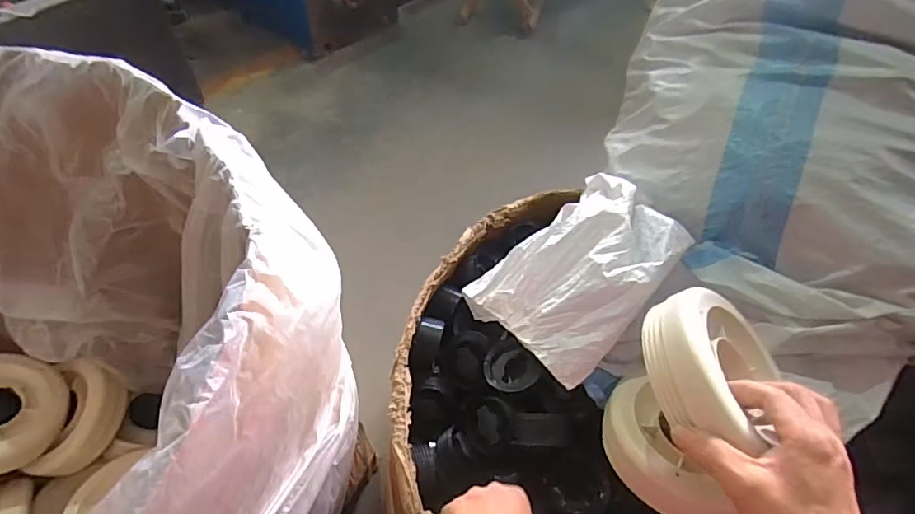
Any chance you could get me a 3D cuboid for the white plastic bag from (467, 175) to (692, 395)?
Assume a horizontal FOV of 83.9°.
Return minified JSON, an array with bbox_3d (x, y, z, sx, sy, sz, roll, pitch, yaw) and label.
[{"bbox_3d":[0.143,0.014,0.577,0.212,0.132,0.196,-23,54,-20],"label":"white plastic bag"}]

